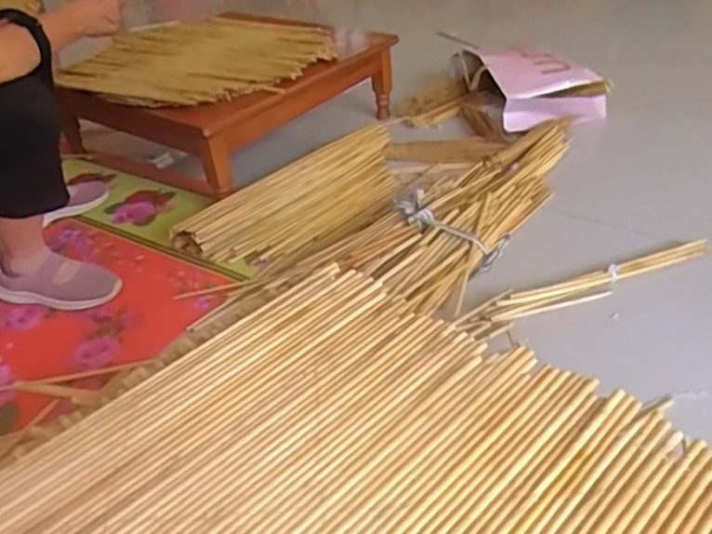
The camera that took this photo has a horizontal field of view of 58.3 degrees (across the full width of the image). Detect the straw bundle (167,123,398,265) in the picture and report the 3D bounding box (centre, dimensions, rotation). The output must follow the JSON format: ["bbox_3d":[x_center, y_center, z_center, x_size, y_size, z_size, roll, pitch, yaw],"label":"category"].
[{"bbox_3d":[-0.092,-0.171,1.465,0.614,0.080,0.250,-33,45,-32],"label":"straw bundle"}]

